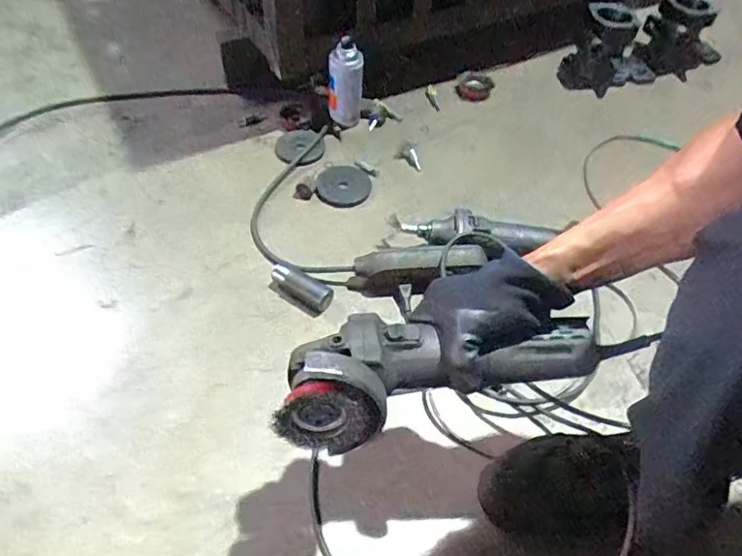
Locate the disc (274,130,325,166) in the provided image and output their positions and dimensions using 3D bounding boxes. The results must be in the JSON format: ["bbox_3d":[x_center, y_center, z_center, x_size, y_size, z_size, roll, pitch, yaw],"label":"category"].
[{"bbox_3d":[-0.125,-0.234,0.966,0.086,0.006,0.090,2,51,-2],"label":"disc"}]

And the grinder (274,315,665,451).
[{"bbox_3d":[0.076,0.064,0.468,0.316,0.085,0.088,-9,52,-10],"label":"grinder"}]

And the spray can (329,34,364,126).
[{"bbox_3d":[-0.045,-0.348,0.969,0.059,0.152,0.061,2,51,-2],"label":"spray can"}]

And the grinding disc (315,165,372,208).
[{"bbox_3d":[-0.047,-0.157,0.918,0.087,0.013,0.098,21,59,-5],"label":"grinding disc"}]

